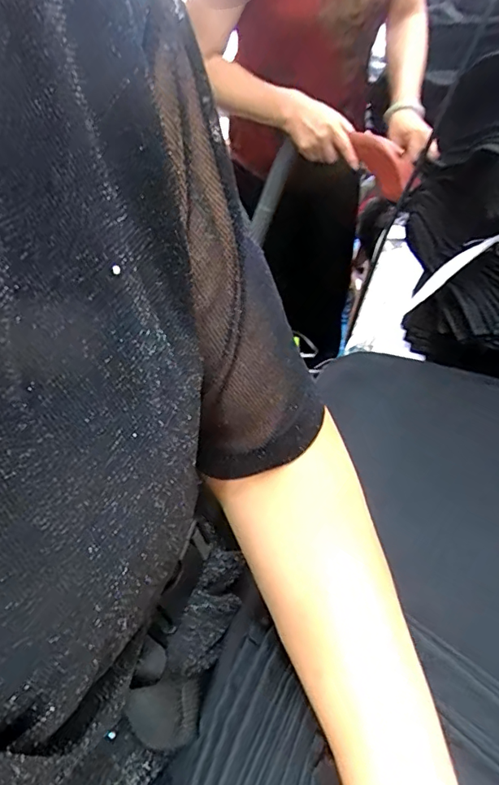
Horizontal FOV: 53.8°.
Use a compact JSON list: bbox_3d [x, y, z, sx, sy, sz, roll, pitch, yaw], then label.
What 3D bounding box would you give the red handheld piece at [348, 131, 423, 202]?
[{"bbox_3d":[0.221,-0.372,0.816,0.035,0.067,0.152,-23,64,-17],"label":"red handheld piece"}]

